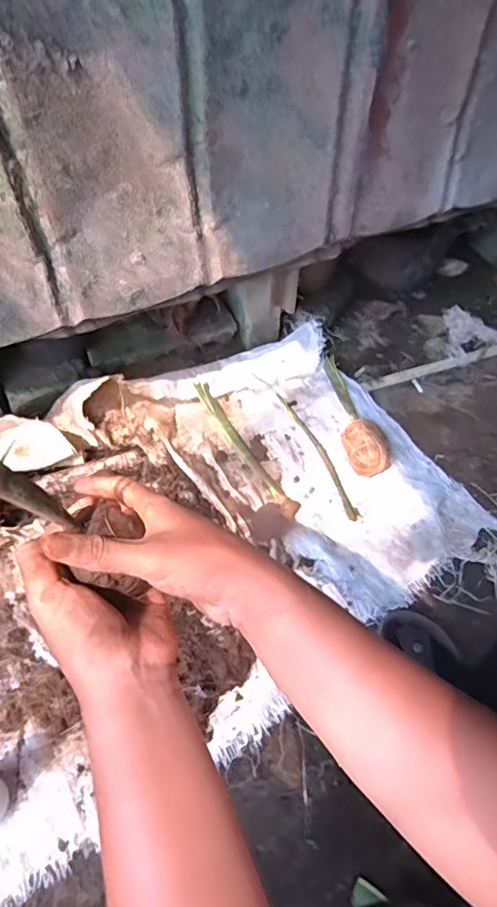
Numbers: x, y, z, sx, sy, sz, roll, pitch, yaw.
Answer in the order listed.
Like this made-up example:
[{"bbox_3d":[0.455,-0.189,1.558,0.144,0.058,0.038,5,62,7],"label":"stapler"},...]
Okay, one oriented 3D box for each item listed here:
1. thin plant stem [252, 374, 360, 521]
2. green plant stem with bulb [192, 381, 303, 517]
[{"bbox_3d":[0.108,-0.023,0.933,0.040,0.025,0.324,-24,64,-18],"label":"thin plant stem"},{"bbox_3d":[-0.006,-0.014,0.908,0.041,0.039,0.302,-27,65,-19],"label":"green plant stem with bulb"}]

